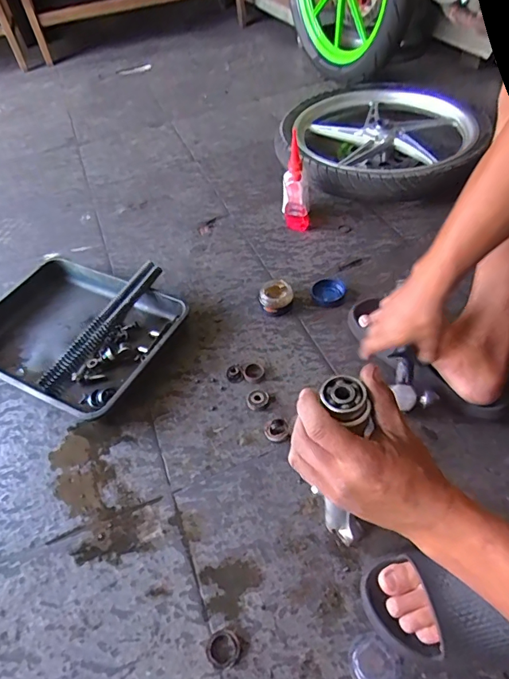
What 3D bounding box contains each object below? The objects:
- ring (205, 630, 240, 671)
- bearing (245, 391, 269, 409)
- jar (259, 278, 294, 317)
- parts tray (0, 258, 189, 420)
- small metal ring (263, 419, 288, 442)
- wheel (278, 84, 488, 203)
[{"bbox_3d":[-0.035,0.342,0.479,0.037,0.009,0.035,-3,50,4],"label":"ring"},{"bbox_3d":[0.005,0.095,0.685,0.033,0.006,0.035,-3,50,4],"label":"bearing"},{"bbox_3d":[0.041,-0.077,0.817,0.061,0.031,0.071,-6,50,1],"label":"jar"},{"bbox_3d":[-0.314,-0.025,0.789,0.345,0.065,0.297,20,55,21],"label":"parts tray"},{"bbox_3d":[0.033,0.134,0.646,0.036,0.016,0.033,-3,50,4],"label":"small metal ring"},{"bbox_3d":[0.309,-0.507,1.112,0.488,0.100,0.525,-3,50,4],"label":"wheel"}]

